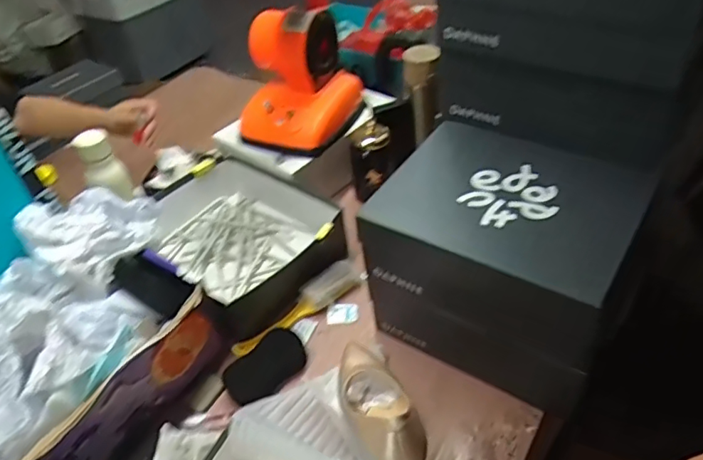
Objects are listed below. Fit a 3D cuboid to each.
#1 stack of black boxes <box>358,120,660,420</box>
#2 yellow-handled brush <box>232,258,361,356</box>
[{"bbox_3d":[0.203,0.041,0.770,0.281,0.242,0.228,21,49,27],"label":"stack of black boxes"},{"bbox_3d":[-0.074,0.121,0.869,0.046,0.029,0.232,29,54,33],"label":"yellow-handled brush"}]

